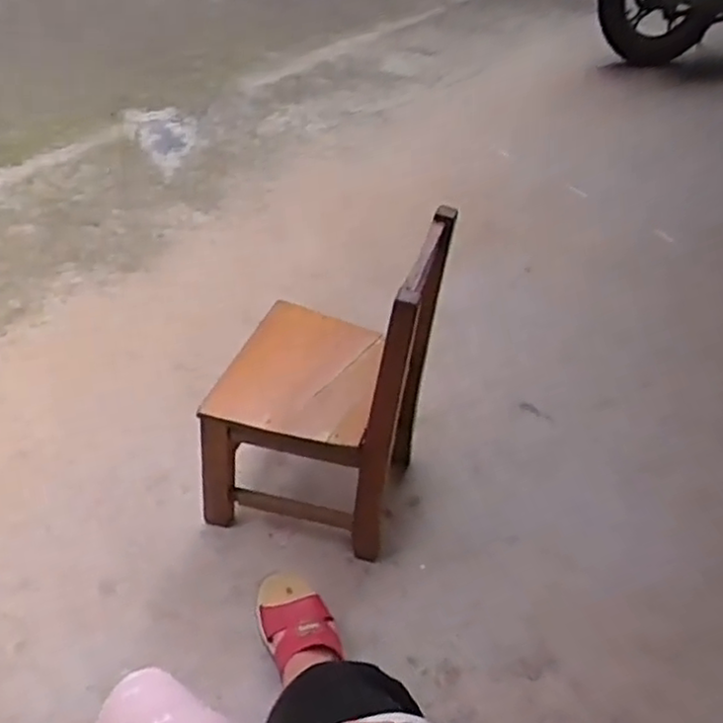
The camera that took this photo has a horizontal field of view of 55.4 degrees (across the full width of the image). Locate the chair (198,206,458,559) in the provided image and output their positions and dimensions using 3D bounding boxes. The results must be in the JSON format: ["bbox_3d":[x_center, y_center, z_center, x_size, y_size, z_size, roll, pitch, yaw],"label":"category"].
[{"bbox_3d":[-0.058,0.028,1.063,0.300,0.511,0.277,12,40,8],"label":"chair"}]

